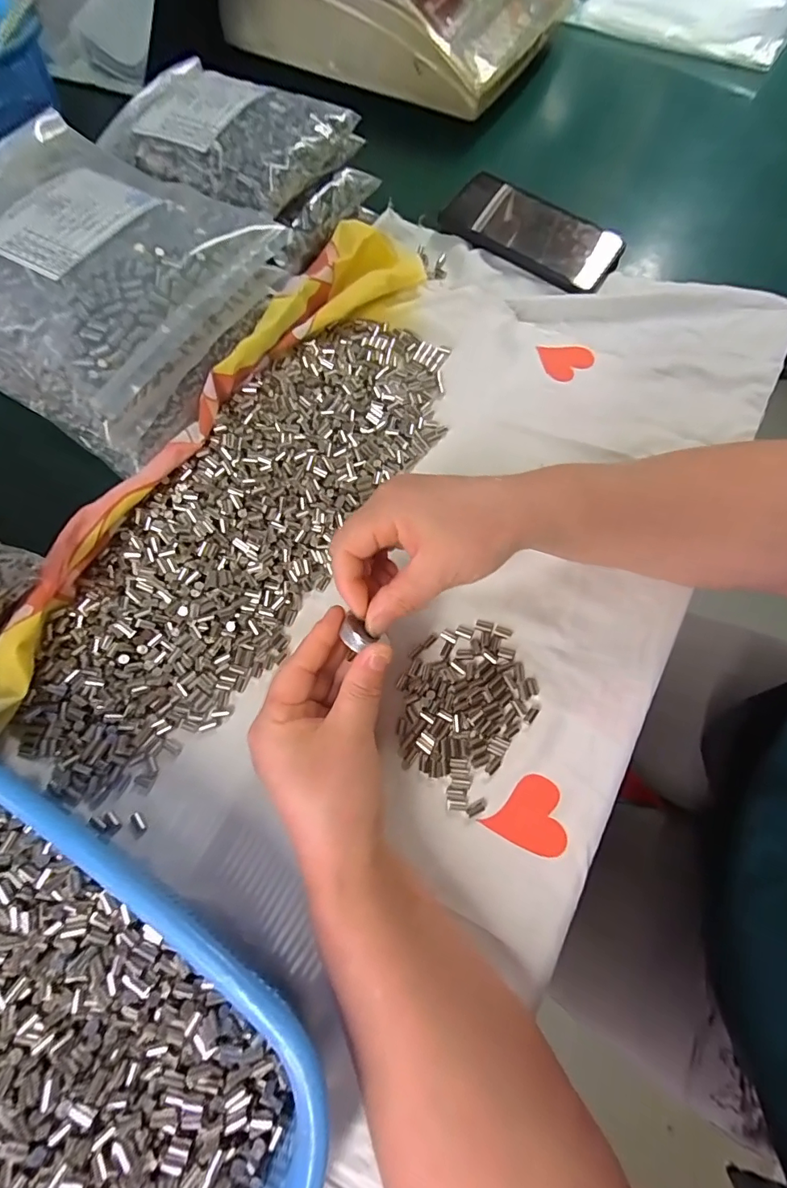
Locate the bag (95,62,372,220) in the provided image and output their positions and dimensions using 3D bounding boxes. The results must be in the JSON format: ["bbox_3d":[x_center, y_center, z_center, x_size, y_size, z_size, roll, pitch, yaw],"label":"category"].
[{"bbox_3d":[-0.133,-0.364,0.384,0.176,0.038,0.144,19,71,6],"label":"bag"}]

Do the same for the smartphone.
[{"bbox_3d":[0.129,-0.341,0.450,0.163,0.013,0.079,32,73,10],"label":"smartphone"}]

